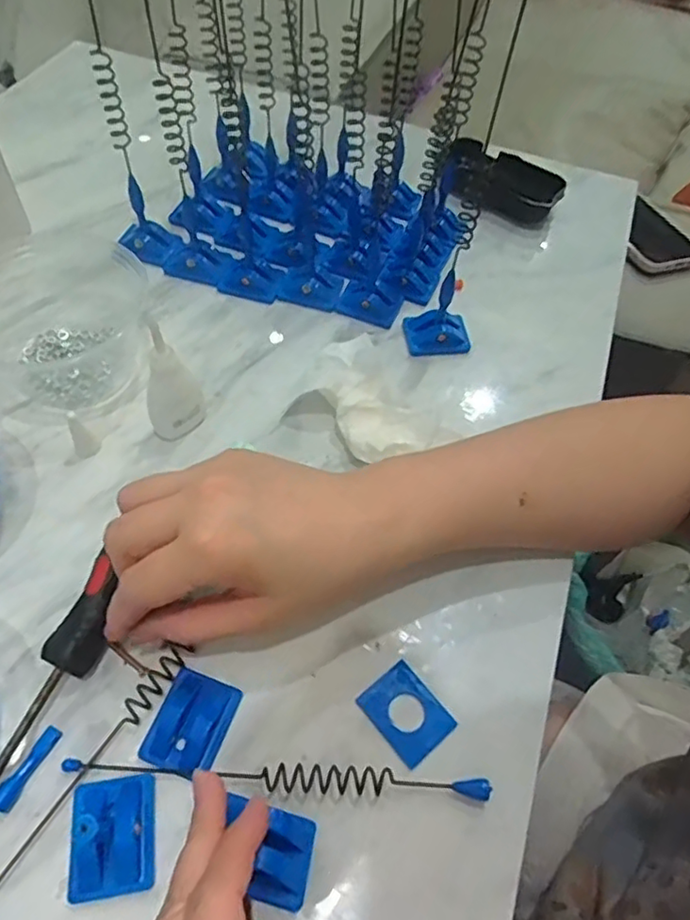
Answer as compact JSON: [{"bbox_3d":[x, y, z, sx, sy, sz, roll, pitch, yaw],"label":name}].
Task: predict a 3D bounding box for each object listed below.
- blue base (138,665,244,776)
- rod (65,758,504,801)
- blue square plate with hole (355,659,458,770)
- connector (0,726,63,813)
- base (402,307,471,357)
[{"bbox_3d":[-0.073,0.124,0.293,0.035,0.006,0.043,19,58,8],"label":"blue base"},{"bbox_3d":[-0.030,0.144,0.282,0.191,0.011,0.012,3,57,-1],"label":"rod"},{"bbox_3d":[0.030,0.124,0.303,0.032,0.004,0.041,-34,65,-23],"label":"blue square plate with hole"},{"bbox_3d":[-0.144,0.138,0.278,0.009,0.006,0.037,24,58,11],"label":"connector"},{"bbox_3d":[0.066,-0.093,0.438,0.044,0.019,0.033,-1,57,-5],"label":"base"}]

